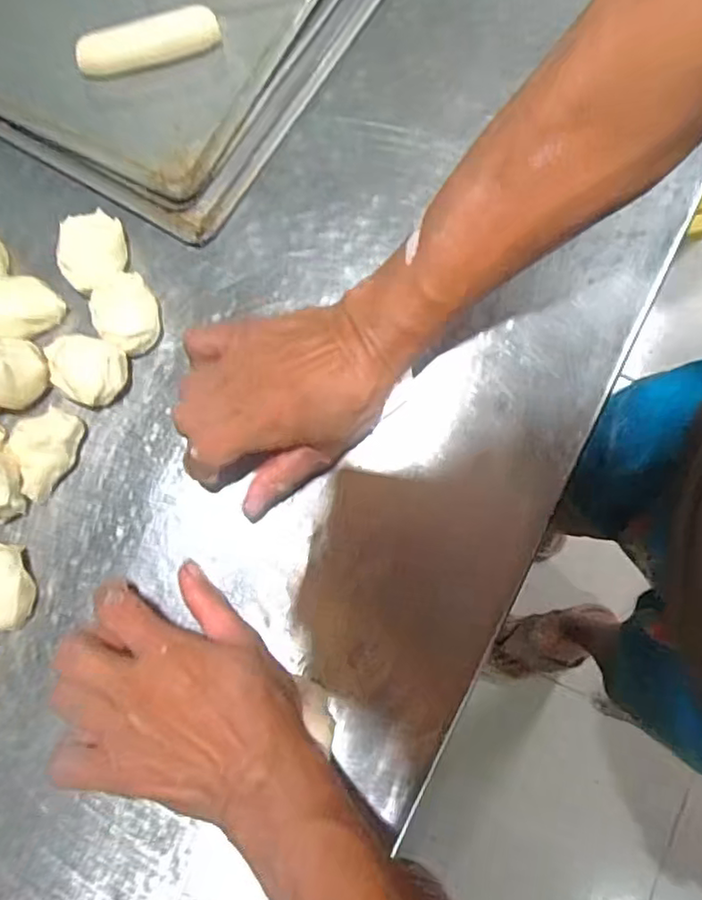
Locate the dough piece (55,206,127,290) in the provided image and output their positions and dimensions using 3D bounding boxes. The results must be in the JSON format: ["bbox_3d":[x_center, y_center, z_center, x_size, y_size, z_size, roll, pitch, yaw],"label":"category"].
[{"bbox_3d":[-0.169,-0.130,0.417,0.039,0.027,0.051,-6,78,-1],"label":"dough piece"}]

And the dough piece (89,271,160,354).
[{"bbox_3d":[-0.144,-0.087,0.411,0.041,0.024,0.053,-35,80,-7],"label":"dough piece"}]

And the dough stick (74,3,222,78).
[{"bbox_3d":[-0.140,-0.282,0.438,0.098,0.024,0.022,-15,78,-3],"label":"dough stick"}]

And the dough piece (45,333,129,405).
[{"bbox_3d":[-0.166,-0.049,0.400,0.051,0.033,0.039,26,79,6],"label":"dough piece"}]

